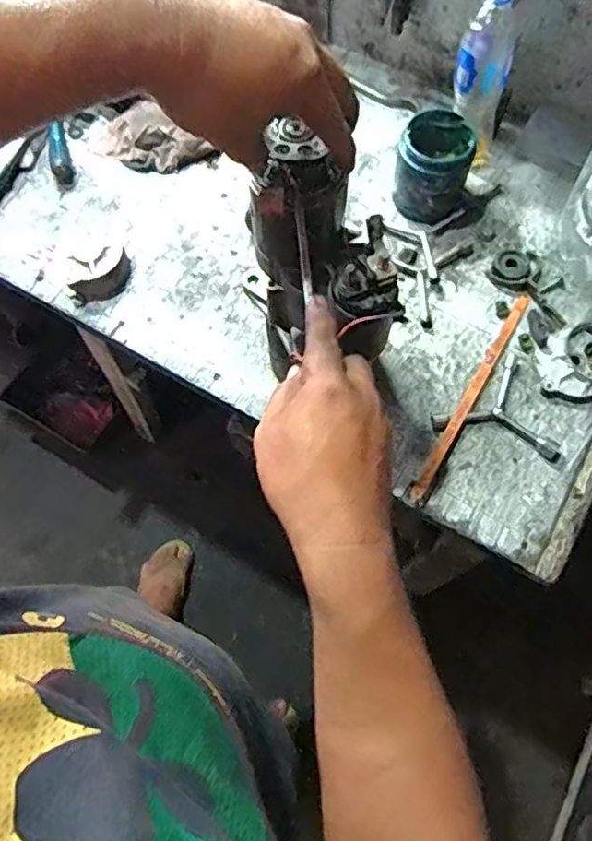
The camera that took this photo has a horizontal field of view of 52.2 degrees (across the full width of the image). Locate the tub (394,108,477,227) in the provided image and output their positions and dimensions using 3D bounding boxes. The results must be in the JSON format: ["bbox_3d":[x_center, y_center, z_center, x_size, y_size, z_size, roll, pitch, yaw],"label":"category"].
[{"bbox_3d":[0.173,-0.320,0.769,0.087,0.095,0.089,0,69,0],"label":"tub"}]

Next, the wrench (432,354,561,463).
[{"bbox_3d":[0.218,-0.003,0.689,0.124,0.014,0.132,-15,69,-6],"label":"wrench"}]

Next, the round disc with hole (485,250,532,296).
[{"bbox_3d":[0.271,-0.185,0.757,0.053,0.012,0.055,0,69,0],"label":"round disc with hole"}]

